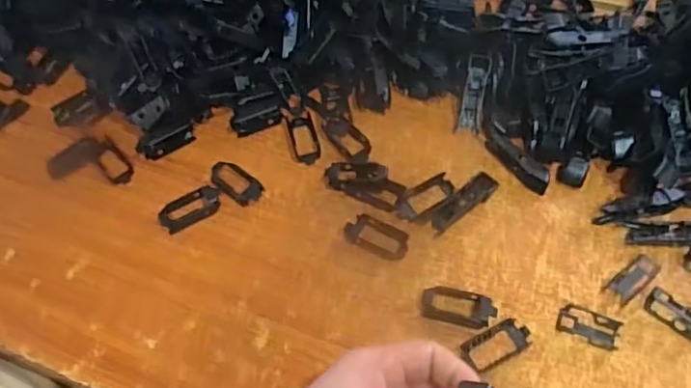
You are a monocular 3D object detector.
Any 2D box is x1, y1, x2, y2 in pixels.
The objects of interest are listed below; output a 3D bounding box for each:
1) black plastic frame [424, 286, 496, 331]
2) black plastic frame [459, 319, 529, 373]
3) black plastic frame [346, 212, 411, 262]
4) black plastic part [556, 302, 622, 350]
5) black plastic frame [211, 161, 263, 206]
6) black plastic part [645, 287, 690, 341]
[{"bbox_3d":[0.079,0.079,0.415,0.050,0.011,0.024,13,57,12],"label":"black plastic frame"},{"bbox_3d":[0.102,0.100,0.401,0.050,0.005,0.023,-25,57,-13],"label":"black plastic frame"},{"bbox_3d":[0.024,0.032,0.453,0.050,0.004,0.026,25,60,19],"label":"black plastic frame"},{"bbox_3d":[0.165,0.089,0.403,0.040,0.005,0.021,21,59,17],"label":"black plastic part"},{"bbox_3d":[-0.090,-0.009,0.488,0.049,0.009,0.025,34,64,24],"label":"black plastic frame"},{"bbox_3d":[0.223,0.080,0.400,0.038,0.017,0.014,34,63,24],"label":"black plastic part"}]

